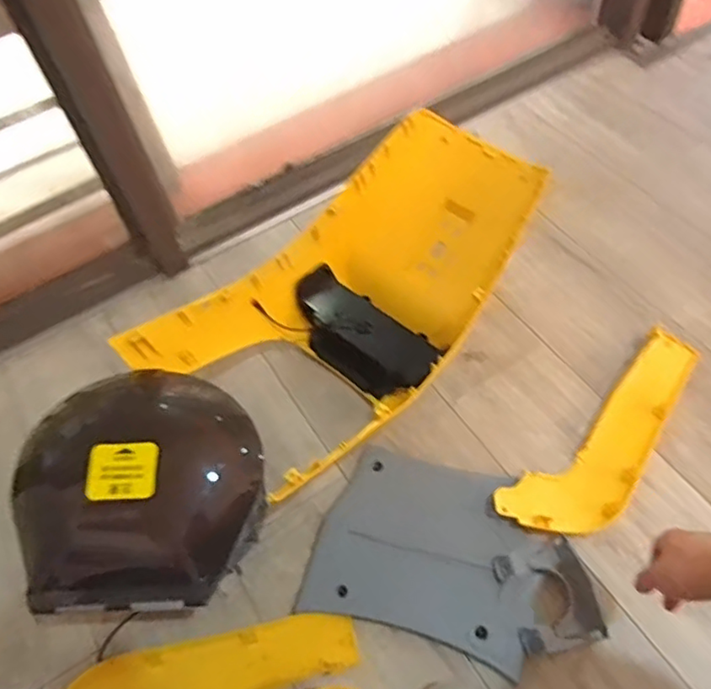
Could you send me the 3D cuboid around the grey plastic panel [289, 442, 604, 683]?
[{"bbox_3d":[0.135,0.283,0.825,0.363,0.037,0.238,12,57,13],"label":"grey plastic panel"}]

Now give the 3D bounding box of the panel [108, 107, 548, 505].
[{"bbox_3d":[0.005,-0.062,0.937,0.335,0.248,0.591,33,66,24],"label":"panel"}]

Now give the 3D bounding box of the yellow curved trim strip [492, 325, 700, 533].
[{"bbox_3d":[0.387,0.138,0.903,0.425,0.028,0.129,-38,81,-21],"label":"yellow curved trim strip"}]

